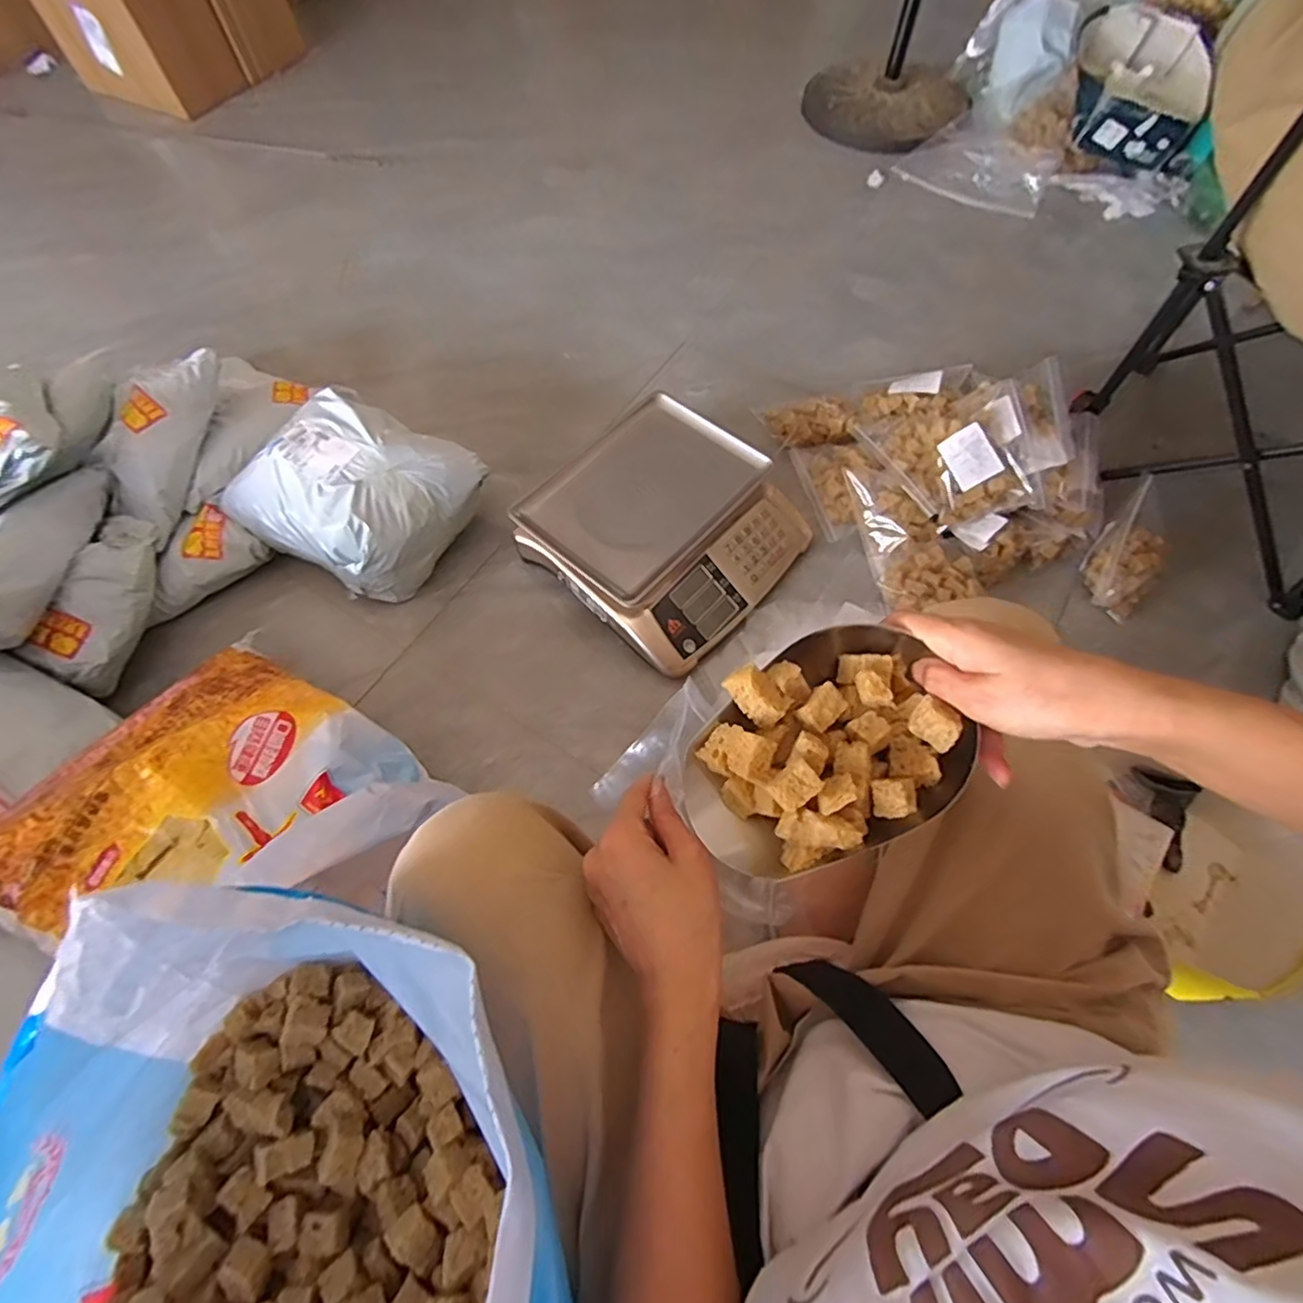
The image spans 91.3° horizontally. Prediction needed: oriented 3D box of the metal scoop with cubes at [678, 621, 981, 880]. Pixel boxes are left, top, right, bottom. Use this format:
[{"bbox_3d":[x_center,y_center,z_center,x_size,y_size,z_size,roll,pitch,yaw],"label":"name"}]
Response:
[{"bbox_3d":[0.098,0.050,0.365,0.153,0.046,0.123,-21,68,-9],"label":"metal scoop with cubes"}]

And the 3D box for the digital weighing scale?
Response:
[{"bbox_3d":[0.025,-0.190,0.952,0.341,0.103,0.341,40,71,19],"label":"digital weighing scale"}]

